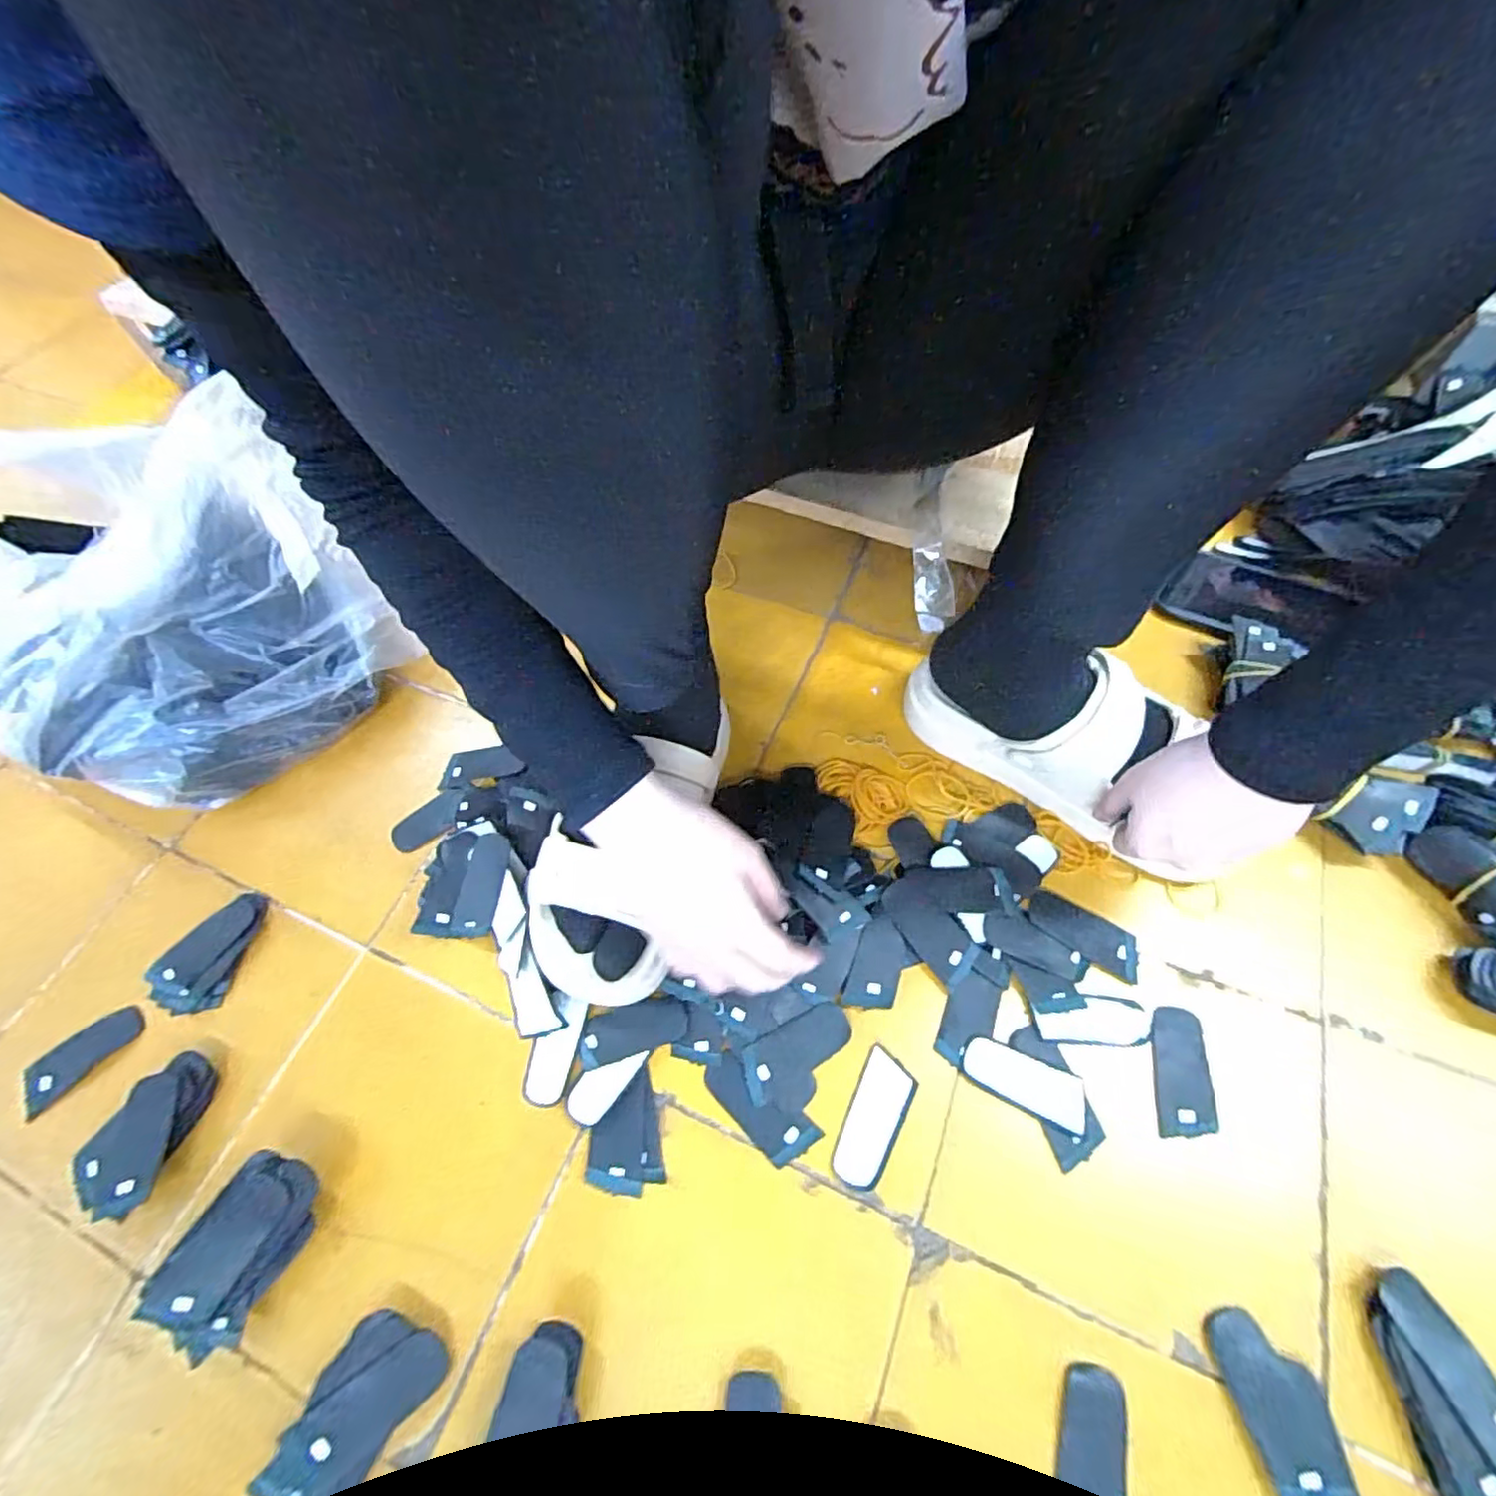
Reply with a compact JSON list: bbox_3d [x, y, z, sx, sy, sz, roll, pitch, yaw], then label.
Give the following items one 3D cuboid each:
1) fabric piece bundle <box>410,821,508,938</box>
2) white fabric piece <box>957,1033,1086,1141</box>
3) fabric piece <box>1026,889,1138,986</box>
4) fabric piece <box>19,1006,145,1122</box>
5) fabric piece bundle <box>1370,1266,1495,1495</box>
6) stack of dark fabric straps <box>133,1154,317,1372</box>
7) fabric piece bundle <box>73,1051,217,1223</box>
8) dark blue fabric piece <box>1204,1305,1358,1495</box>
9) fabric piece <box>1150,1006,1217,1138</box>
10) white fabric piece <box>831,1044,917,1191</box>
[{"bbox_3d":[-0.206,0.096,0.469,0.064,0.029,0.078,6,60,8],"label":"fabric piece bundle"},{"bbox_3d":[0.167,0.204,0.397,0.073,0.004,0.031,19,67,19],"label":"white fabric piece"},{"bbox_3d":[0.227,0.126,0.442,0.075,0.004,0.032,25,65,17],"label":"fabric piece"},{"bbox_3d":[-0.450,0.207,0.439,0.033,0.005,0.072,39,62,13],"label":"fabric piece"},{"bbox_3d":[0.341,0.313,0.315,0.046,0.012,0.091,-1,60,4],"label":"fabric piece bundle"},{"bbox_3d":[-0.284,0.280,0.364,0.049,0.038,0.091,22,64,16],"label":"stack of dark fabric straps"},{"bbox_3d":[-0.372,0.238,0.404,0.047,0.018,0.087,16,62,13],"label":"fabric piece bundle"},{"bbox_3d":[0.265,0.334,0.315,0.041,0.007,0.096,-12,60,-3],"label":"dark blue fabric piece"},{"bbox_3d":[0.265,0.197,0.398,0.032,0.004,0.071,7,61,8],"label":"fabric piece"},{"bbox_3d":[0.075,0.223,0.391,0.032,0.004,0.074,23,64,17],"label":"white fabric piece"}]

